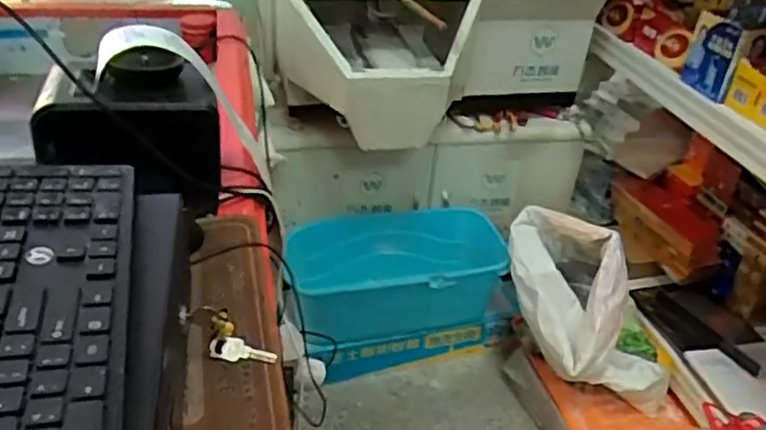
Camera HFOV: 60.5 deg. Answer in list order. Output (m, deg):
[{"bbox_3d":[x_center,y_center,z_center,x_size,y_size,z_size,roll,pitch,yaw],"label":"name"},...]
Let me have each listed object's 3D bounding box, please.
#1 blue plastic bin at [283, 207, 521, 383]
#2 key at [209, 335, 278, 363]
[{"bbox_3d":[0.044,0.186,1.556,0.544,0.318,0.208,-6,36,-16],"label":"blue plastic bin"},{"bbox_3d":[-0.112,0.110,0.525,0.054,0.004,0.020,15,55,4],"label":"key"}]

